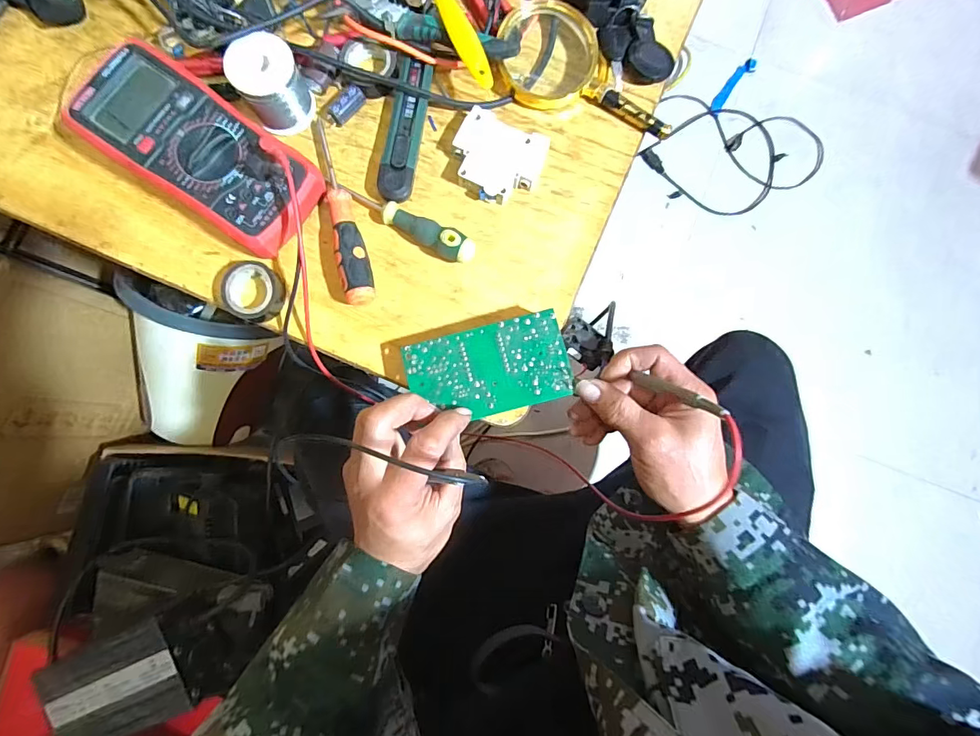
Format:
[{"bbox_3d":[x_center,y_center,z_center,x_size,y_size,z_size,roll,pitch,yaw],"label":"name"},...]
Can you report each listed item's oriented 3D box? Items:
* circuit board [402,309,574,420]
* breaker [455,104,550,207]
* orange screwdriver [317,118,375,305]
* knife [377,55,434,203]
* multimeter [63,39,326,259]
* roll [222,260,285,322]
[{"bbox_3d":[-0.001,0.001,0.345,0.121,0.005,0.069,-15,84,0],"label":"circuit board"},{"bbox_3d":[0.005,-0.182,0.386,0.075,0.017,0.069,26,82,0],"label":"breaker"},{"bbox_3d":[-0.124,-0.135,0.373,0.024,0.023,0.170,-13,84,-5],"label":"orange screwdriver"},{"bbox_3d":[-0.074,-0.210,0.388,0.029,0.016,0.130,8,82,-3],"label":"knife"},{"bbox_3d":[-0.230,-0.171,0.359,0.184,0.050,0.088,35,82,1],"label":"multimeter"},{"bbox_3d":[-0.195,-0.063,0.367,0.044,0.021,0.046,0,83,-4],"label":"roll"}]

